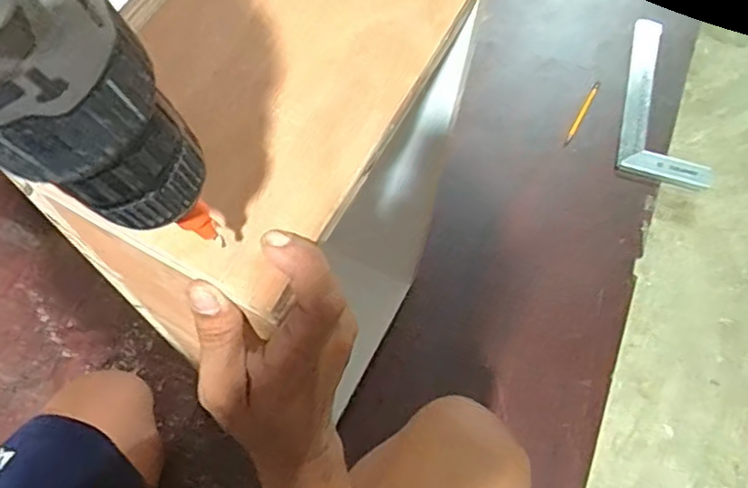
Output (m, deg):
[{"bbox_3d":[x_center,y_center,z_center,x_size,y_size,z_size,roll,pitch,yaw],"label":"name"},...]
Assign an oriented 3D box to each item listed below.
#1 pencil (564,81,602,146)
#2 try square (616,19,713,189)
[{"bbox_3d":[0.323,-0.202,0.959,0.011,0.009,0.137,28,67,9],"label":"pencil"},{"bbox_3d":[0.467,-0.226,0.977,0.137,0.025,0.297,15,66,4],"label":"try square"}]

